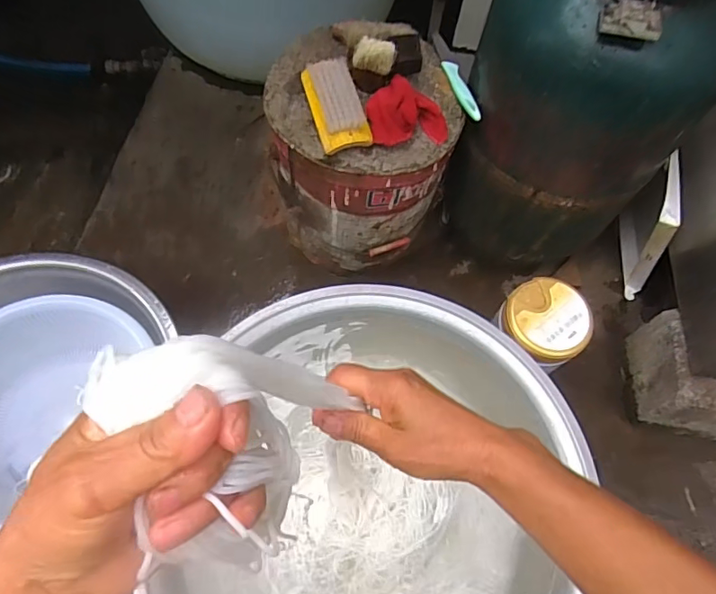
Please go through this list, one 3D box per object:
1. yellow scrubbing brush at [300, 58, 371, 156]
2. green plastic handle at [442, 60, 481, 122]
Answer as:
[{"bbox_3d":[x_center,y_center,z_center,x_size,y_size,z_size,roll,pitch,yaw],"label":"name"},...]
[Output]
[{"bbox_3d":[-0.028,-0.244,0.651,0.060,0.046,0.114,-16,66,-11],"label":"yellow scrubbing brush"},{"bbox_3d":[0.141,-0.282,0.706,0.020,0.013,0.103,-16,66,-11],"label":"green plastic handle"}]

